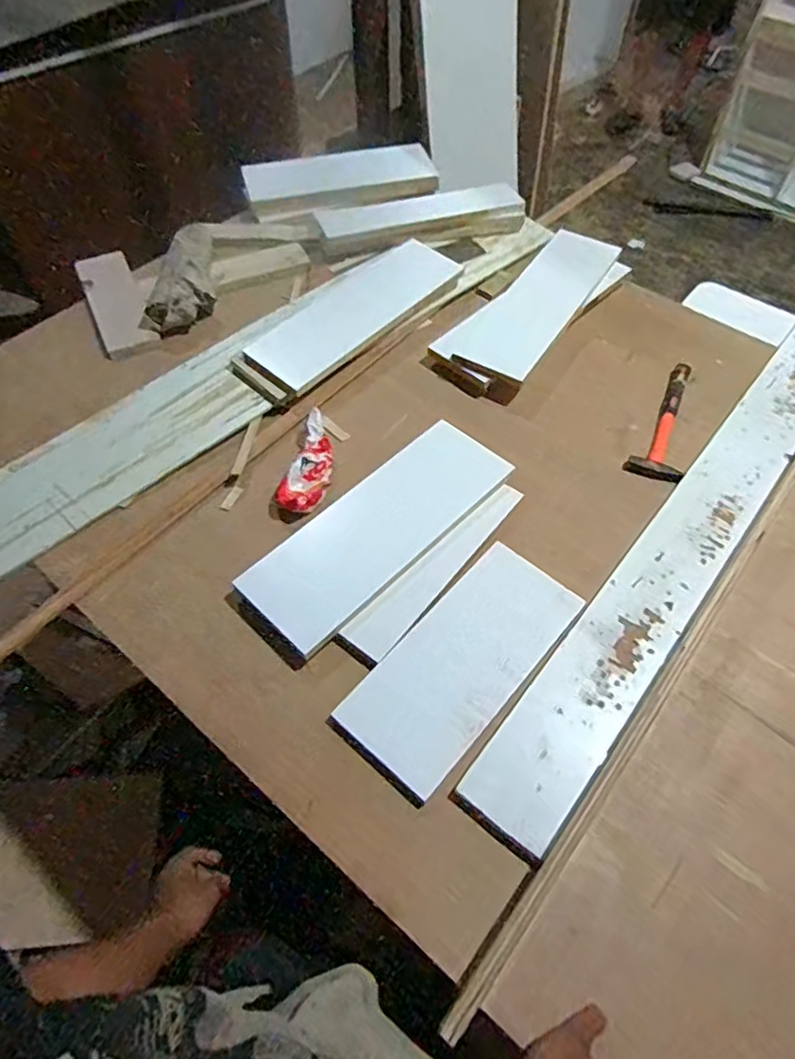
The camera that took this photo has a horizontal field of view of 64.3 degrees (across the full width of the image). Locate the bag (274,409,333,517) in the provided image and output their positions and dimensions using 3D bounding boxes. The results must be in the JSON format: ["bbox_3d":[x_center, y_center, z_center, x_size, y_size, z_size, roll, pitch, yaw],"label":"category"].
[{"bbox_3d":[-0.141,-0.113,1.049,0.077,0.034,0.191,12,59,6],"label":"bag"}]

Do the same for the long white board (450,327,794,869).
[{"bbox_3d":[0.484,-0.025,0.989,0.122,0.029,1.175,35,64,19],"label":"long white board"}]

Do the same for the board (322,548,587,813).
[{"bbox_3d":[0.091,0.178,0.868,0.160,0.031,0.363,38,65,20],"label":"board"}]

